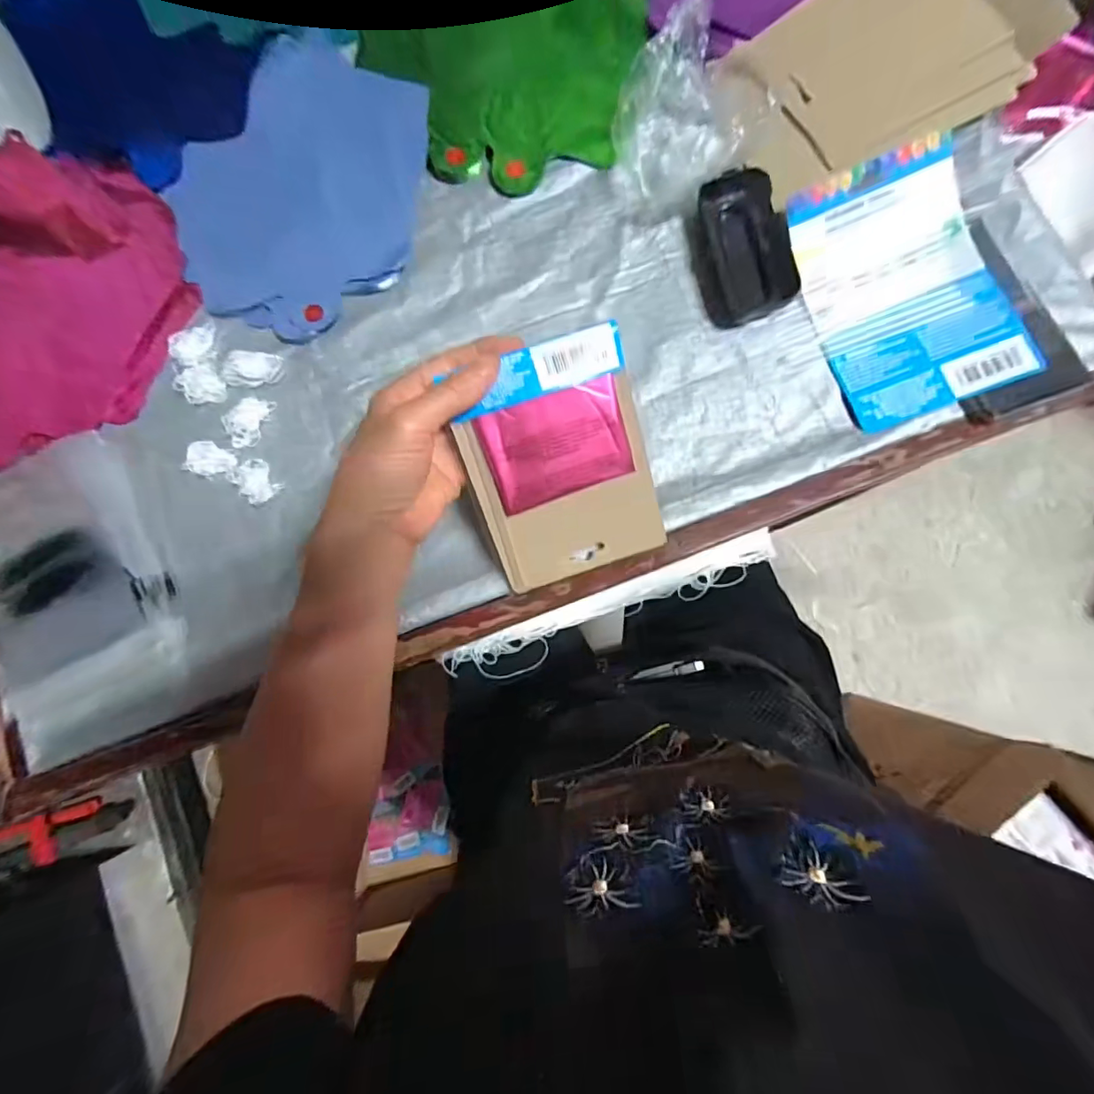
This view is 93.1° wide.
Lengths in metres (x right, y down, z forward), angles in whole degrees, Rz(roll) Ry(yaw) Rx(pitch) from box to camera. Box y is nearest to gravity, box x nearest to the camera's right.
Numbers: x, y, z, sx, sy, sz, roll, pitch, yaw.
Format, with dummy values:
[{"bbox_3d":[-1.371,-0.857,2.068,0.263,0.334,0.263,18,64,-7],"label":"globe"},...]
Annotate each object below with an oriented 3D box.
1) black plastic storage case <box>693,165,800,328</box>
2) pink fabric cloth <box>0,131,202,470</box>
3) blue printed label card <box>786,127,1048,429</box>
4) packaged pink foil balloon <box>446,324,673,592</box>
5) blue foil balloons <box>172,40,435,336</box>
[{"bbox_3d":[0.147,-0.231,0.400,0.068,0.018,0.115,-14,85,7],"label":"black plastic storage case"},{"bbox_3d":[-0.429,-0.204,0.436,0.247,0.041,0.234,-23,85,-8],"label":"pink fabric cloth"},{"bbox_3d":[0.252,-0.183,0.366,0.112,0.024,0.176,-19,86,14],"label":"blue printed label card"},{"bbox_3d":[0.008,-0.051,0.337,0.115,0.012,0.148,-18,116,1],"label":"packaged pink foil balloon"},{"bbox_3d":[-0.205,-0.303,0.435,0.216,0.033,0.239,35,80,0],"label":"blue foil balloons"}]

